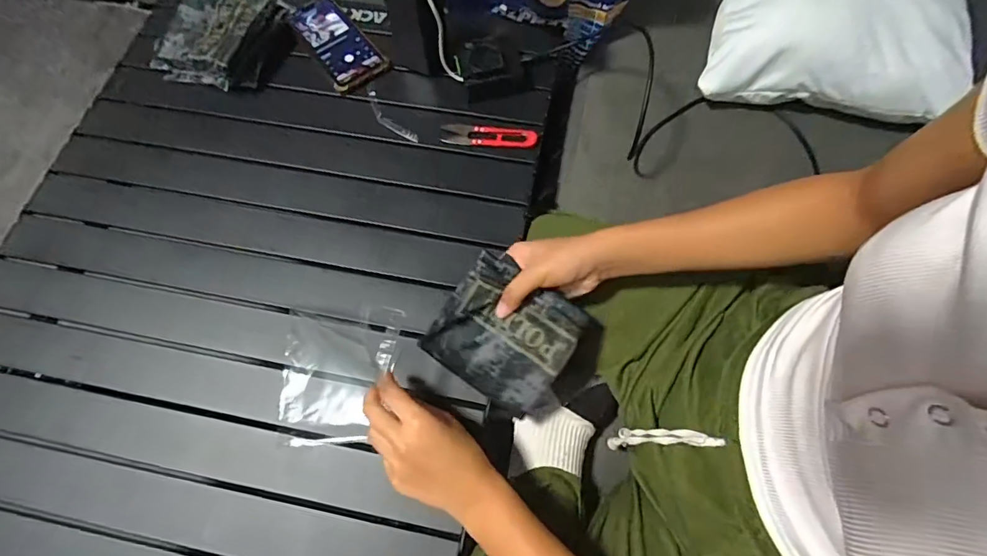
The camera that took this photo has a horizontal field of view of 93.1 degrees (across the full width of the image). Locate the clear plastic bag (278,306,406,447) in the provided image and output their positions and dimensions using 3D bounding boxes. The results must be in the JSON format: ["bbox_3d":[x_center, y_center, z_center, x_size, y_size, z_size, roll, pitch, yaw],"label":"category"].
[{"bbox_3d":[-0.158,0.095,0.473,0.117,0.021,0.135,-3,68,0],"label":"clear plastic bag"}]

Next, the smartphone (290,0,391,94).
[{"bbox_3d":[-0.209,-0.321,0.638,0.078,0.017,0.167,-32,71,-10],"label":"smartphone"}]

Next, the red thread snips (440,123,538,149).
[{"bbox_3d":[-0.006,-0.176,0.580,0.118,0.007,0.030,7,69,4],"label":"red thread snips"}]

